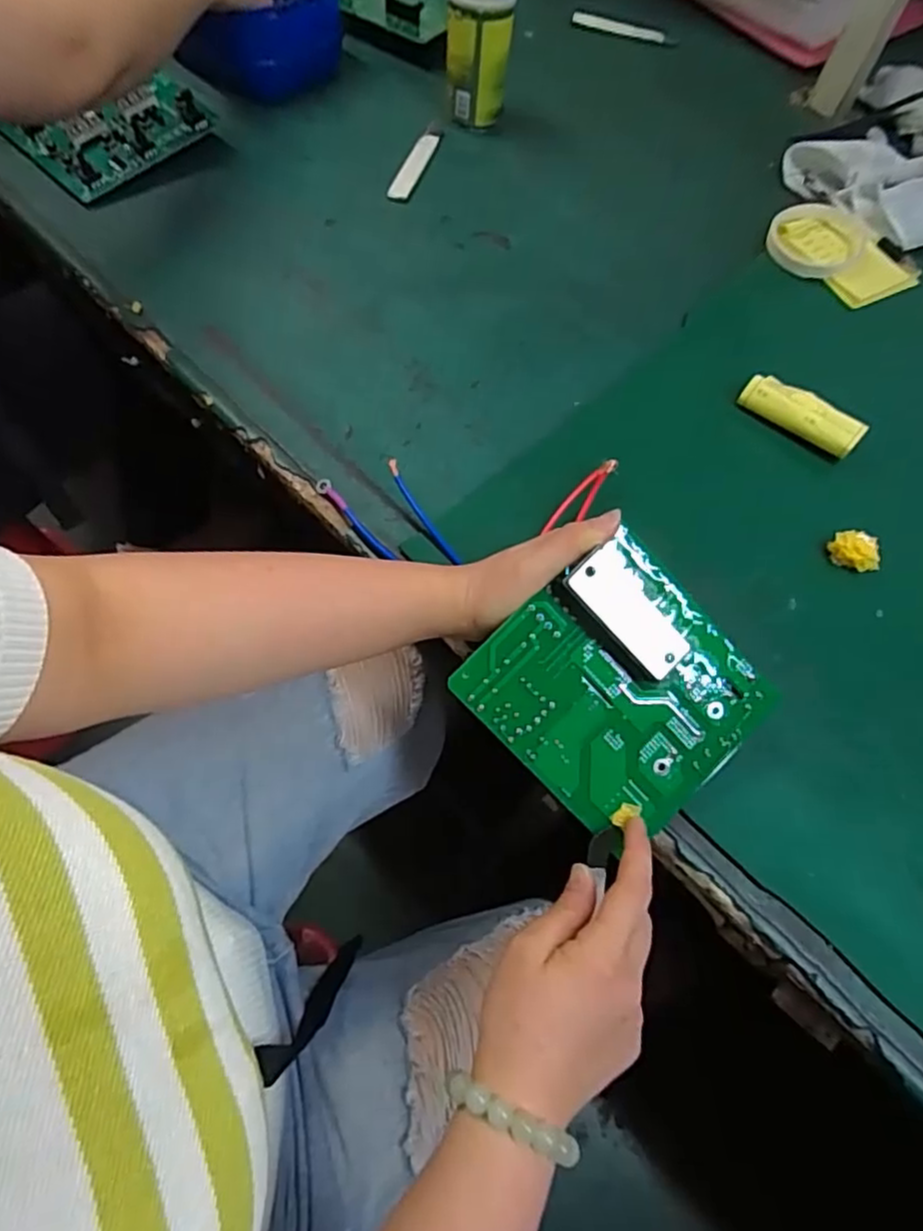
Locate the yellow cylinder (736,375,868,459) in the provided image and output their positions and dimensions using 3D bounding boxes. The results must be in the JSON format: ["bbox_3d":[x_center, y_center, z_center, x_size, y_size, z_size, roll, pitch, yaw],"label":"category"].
[{"bbox_3d":[0.276,-0.164,0.538,0.096,0.025,0.025,36,68,14],"label":"yellow cylinder"}]

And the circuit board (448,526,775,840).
[{"bbox_3d":[0.094,0.046,0.384,0.136,0.021,0.154,-44,102,-1],"label":"circuit board"}]

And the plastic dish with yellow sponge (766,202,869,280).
[{"bbox_3d":[0.348,-0.370,0.648,0.086,0.022,0.089,1,64,-2],"label":"plastic dish with yellow sponge"}]

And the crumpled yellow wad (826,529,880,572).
[{"bbox_3d":[0.293,-0.047,0.491,0.033,0.018,0.024,9,64,2],"label":"crumpled yellow wad"}]

